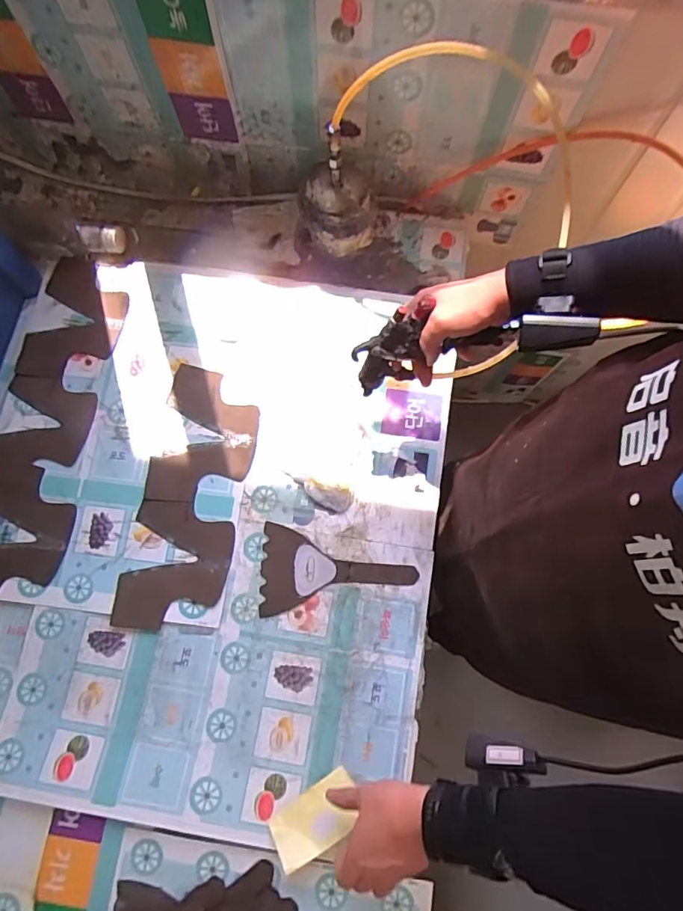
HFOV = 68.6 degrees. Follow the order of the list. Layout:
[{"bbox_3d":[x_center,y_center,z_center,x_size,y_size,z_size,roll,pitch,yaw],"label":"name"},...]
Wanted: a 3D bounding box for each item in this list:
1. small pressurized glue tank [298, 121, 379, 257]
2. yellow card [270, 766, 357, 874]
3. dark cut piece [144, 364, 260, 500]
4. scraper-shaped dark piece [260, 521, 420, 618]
[{"bbox_3d":[-0.008,-0.361,0.696,0.112,0.173,0.112,-5,76,0],"label":"small pressurized glue tank"},{"bbox_3d":[-0.030,0.433,0.599,0.106,0.005,0.063,-29,50,-13],"label":"yellow card"},{"bbox_3d":[-0.195,-0.027,0.726,0.139,0.004,0.197,11,76,4],"label":"dark cut piece"},{"bbox_3d":[-0.005,0.157,0.686,0.207,0.006,0.116,1,76,1],"label":"scraper-shaped dark piece"}]

